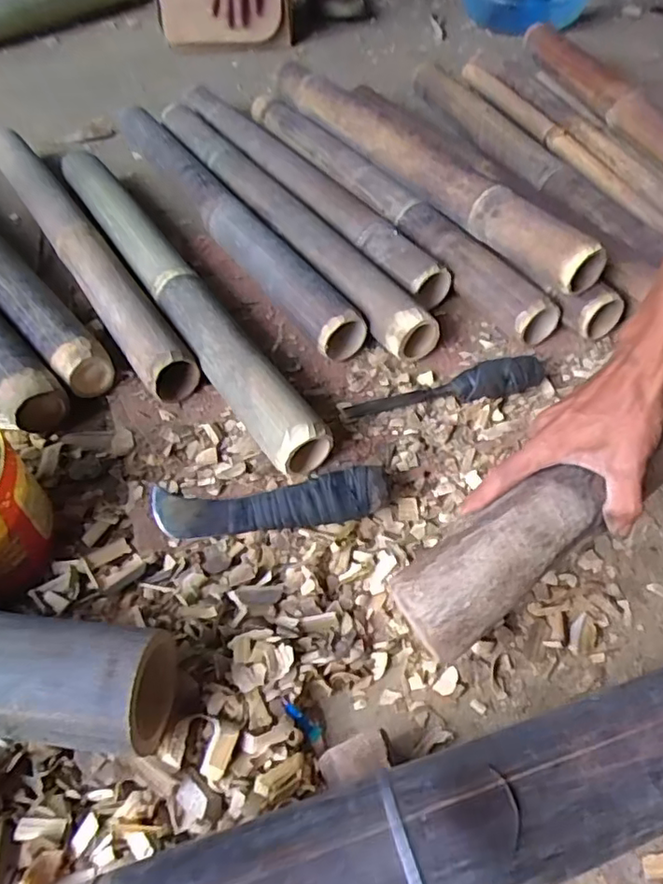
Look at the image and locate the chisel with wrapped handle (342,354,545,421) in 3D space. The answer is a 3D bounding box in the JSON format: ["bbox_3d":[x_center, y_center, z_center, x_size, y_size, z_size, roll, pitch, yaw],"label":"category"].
[{"bbox_3d":[0.115,-0.053,0.605,0.205,0.034,0.036,-10,52,-7],"label":"chisel with wrapped handle"}]

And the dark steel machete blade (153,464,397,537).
[{"bbox_3d":[-0.056,0.050,0.527,0.207,0.034,0.053,-4,51,-3],"label":"dark steel machete blade"}]

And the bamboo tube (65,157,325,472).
[{"bbox_3d":[-0.196,-0.204,0.705,0.060,0.055,0.653,-27,57,-18],"label":"bamboo tube"}]

